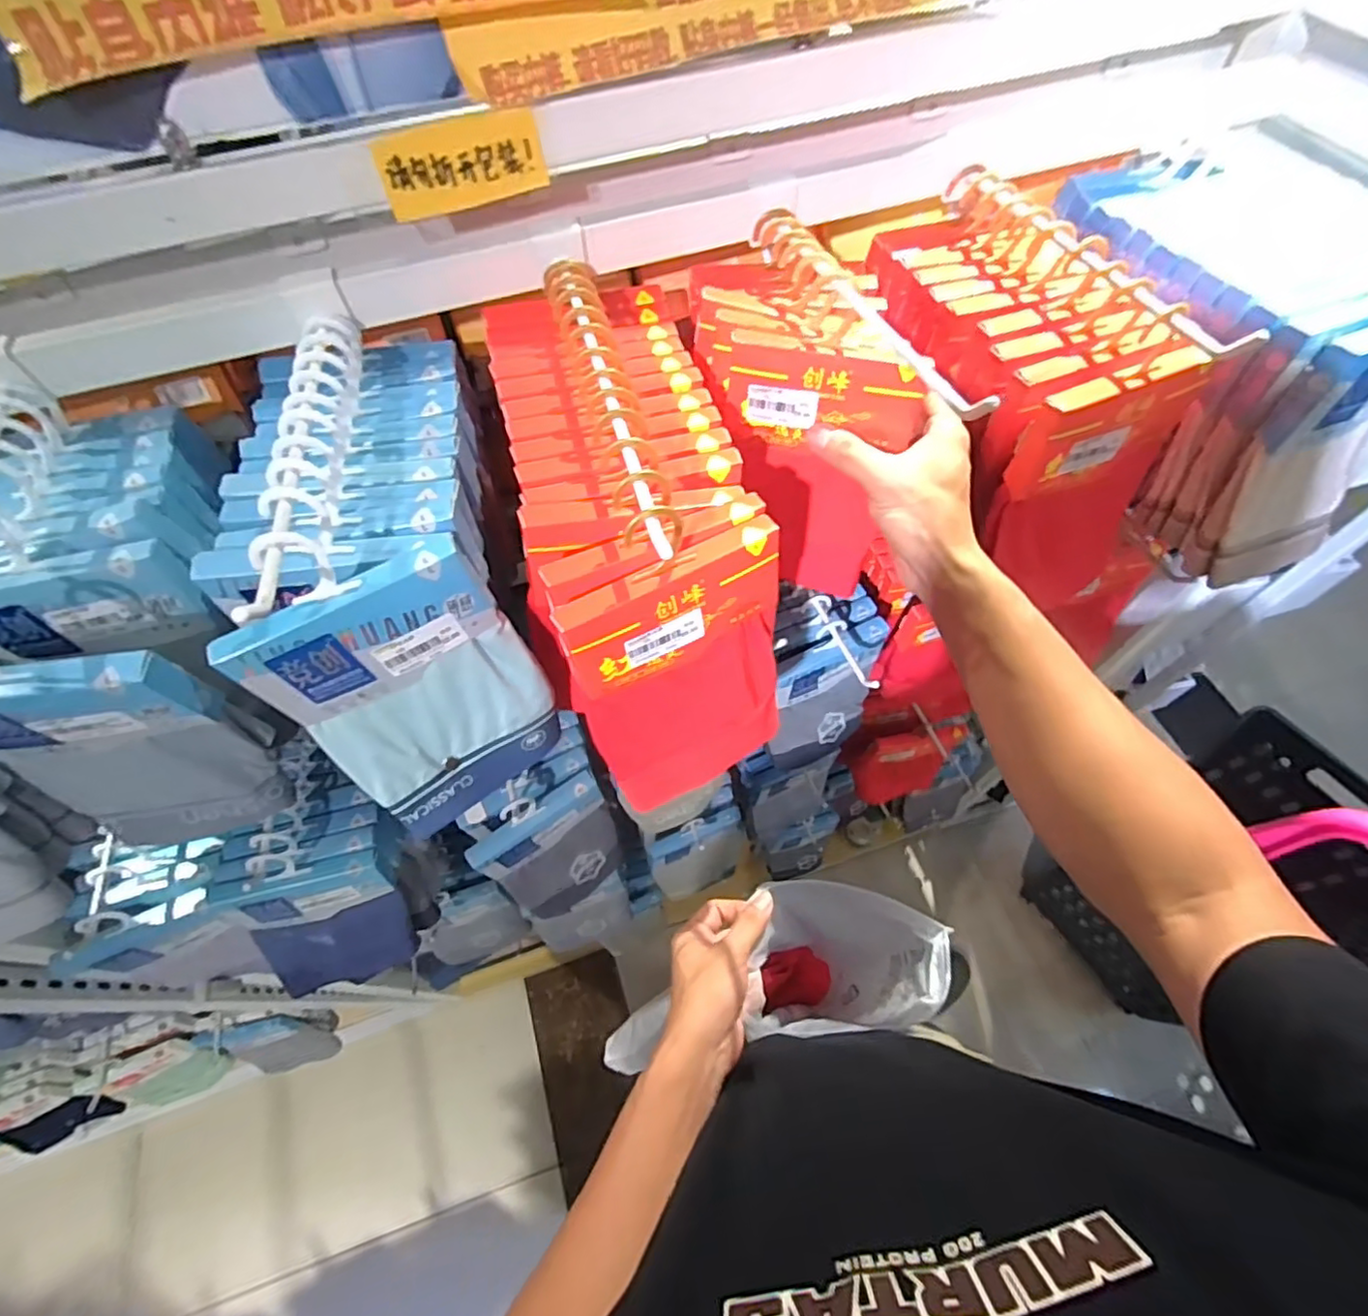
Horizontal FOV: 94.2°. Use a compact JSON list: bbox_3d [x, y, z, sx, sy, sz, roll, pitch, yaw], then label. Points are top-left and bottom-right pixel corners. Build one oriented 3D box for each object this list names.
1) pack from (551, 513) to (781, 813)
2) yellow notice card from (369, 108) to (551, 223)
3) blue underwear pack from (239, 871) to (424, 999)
[{"bbox_3d":[0.004,0.015,0.374,0.122,0.172,0.015,-25,47,-13],"label":"pack"},{"bbox_3d":[-0.126,-0.283,0.366,0.091,0.038,0.008,-17,61,-7],"label":"yellow notice card"},{"bbox_3d":[-0.307,0.241,0.559,0.113,0.149,0.017,-10,39,-18],"label":"blue underwear pack"}]

